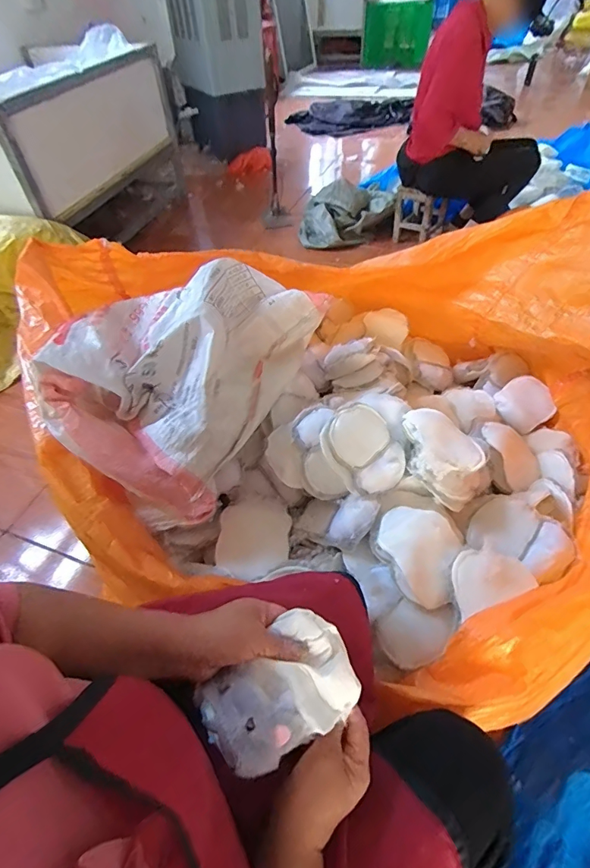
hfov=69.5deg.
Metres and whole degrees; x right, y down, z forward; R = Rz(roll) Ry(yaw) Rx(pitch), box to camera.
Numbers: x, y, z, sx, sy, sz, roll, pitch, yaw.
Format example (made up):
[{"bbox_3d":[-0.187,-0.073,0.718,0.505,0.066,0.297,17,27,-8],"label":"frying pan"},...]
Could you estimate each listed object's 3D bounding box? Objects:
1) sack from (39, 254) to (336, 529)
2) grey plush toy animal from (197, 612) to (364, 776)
[{"bbox_3d":[-0.238,-0.133,0.895,0.408,0.251,0.530,19,53,19],"label":"sack"},{"bbox_3d":[-0.010,0.252,0.416,0.147,0.045,0.101,-31,54,-21],"label":"grey plush toy animal"}]

